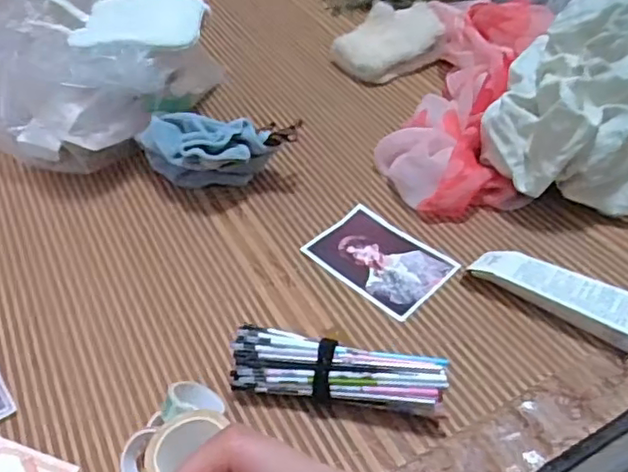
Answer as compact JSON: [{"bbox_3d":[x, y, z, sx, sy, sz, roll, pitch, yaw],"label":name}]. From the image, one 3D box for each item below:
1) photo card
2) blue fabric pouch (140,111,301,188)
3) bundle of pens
[{"bbox_3d":[0.053,0.018,0.491,0.072,0.004,0.105,-34,52,-29],"label":"photo card"},{"bbox_3d":[-0.085,-0.071,0.543,0.136,0.059,0.063,1,45,3],"label":"blue fabric pouch"},{"bbox_3d":[0.014,0.090,0.392,0.132,0.037,0.035,7,46,8],"label":"bundle of pens"}]

